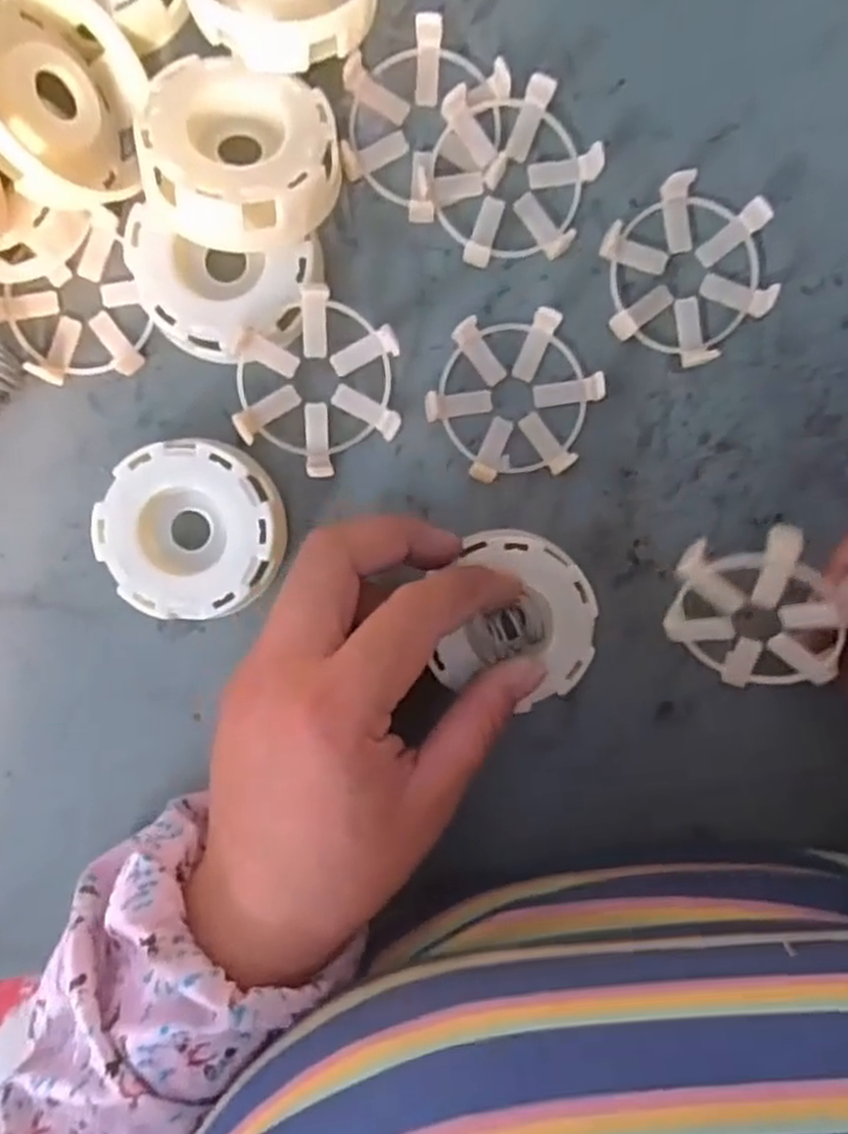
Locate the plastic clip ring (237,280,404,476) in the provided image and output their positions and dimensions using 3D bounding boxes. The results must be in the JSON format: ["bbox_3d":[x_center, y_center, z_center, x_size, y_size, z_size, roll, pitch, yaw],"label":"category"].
[{"bbox_3d":[-0.038,-0.066,0.275,0.059,0.025,0.059,0,96,-2],"label":"plastic clip ring"}]

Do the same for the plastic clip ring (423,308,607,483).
[{"bbox_3d":[0.033,-0.063,0.282,0.057,0.012,0.063,-37,96,2],"label":"plastic clip ring"}]

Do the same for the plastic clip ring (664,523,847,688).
[{"bbox_3d":[0.116,0.017,0.270,0.054,0.011,0.059,-12,118,38],"label":"plastic clip ring"}]

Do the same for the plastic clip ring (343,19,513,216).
[{"bbox_3d":[0.001,-0.160,0.272,0.063,0.012,0.058,0,96,-2],"label":"plastic clip ring"}]

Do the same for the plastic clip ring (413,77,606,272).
[{"bbox_3d":[0.030,-0.141,0.274,0.060,0.014,0.063,0,96,-2],"label":"plastic clip ring"}]

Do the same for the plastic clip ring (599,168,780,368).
[{"bbox_3d":[0.097,-0.108,0.277,0.057,0.013,0.065,-11,96,-1],"label":"plastic clip ring"}]

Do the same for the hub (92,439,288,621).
[{"bbox_3d":[-0.086,-0.014,0.283,0.063,0.023,0.063,0,96,-2],"label":"hub"}]

